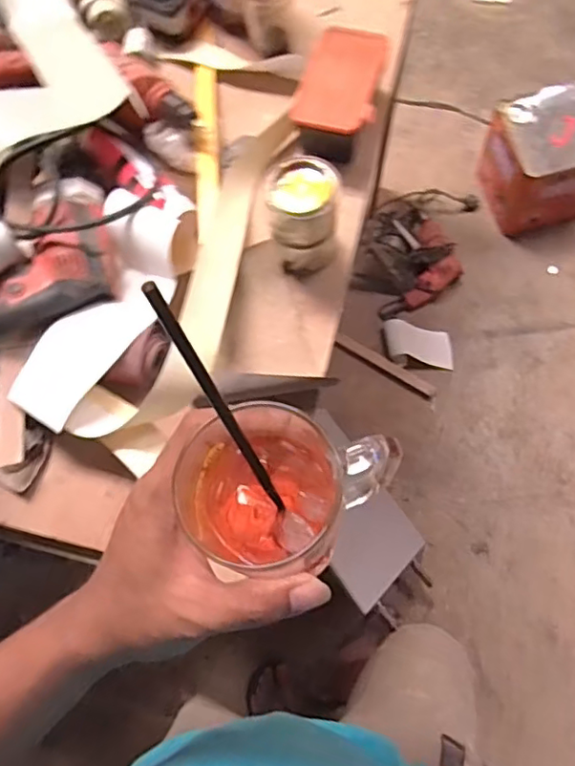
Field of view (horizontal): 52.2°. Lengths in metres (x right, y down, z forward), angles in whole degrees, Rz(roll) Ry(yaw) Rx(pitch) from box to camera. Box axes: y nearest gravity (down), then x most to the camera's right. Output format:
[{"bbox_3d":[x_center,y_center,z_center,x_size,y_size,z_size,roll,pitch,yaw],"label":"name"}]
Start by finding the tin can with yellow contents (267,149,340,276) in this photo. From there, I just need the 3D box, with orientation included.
[{"bbox_3d":[0.015,-0.176,0.625,0.069,0.113,0.071,-1,71,4],"label":"tin can with yellow contents"}]

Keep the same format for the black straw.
[{"bbox_3d":[-0.028,0.015,0.260,0.005,0.154,0.006,-38,46,-15],"label":"black straw"}]

